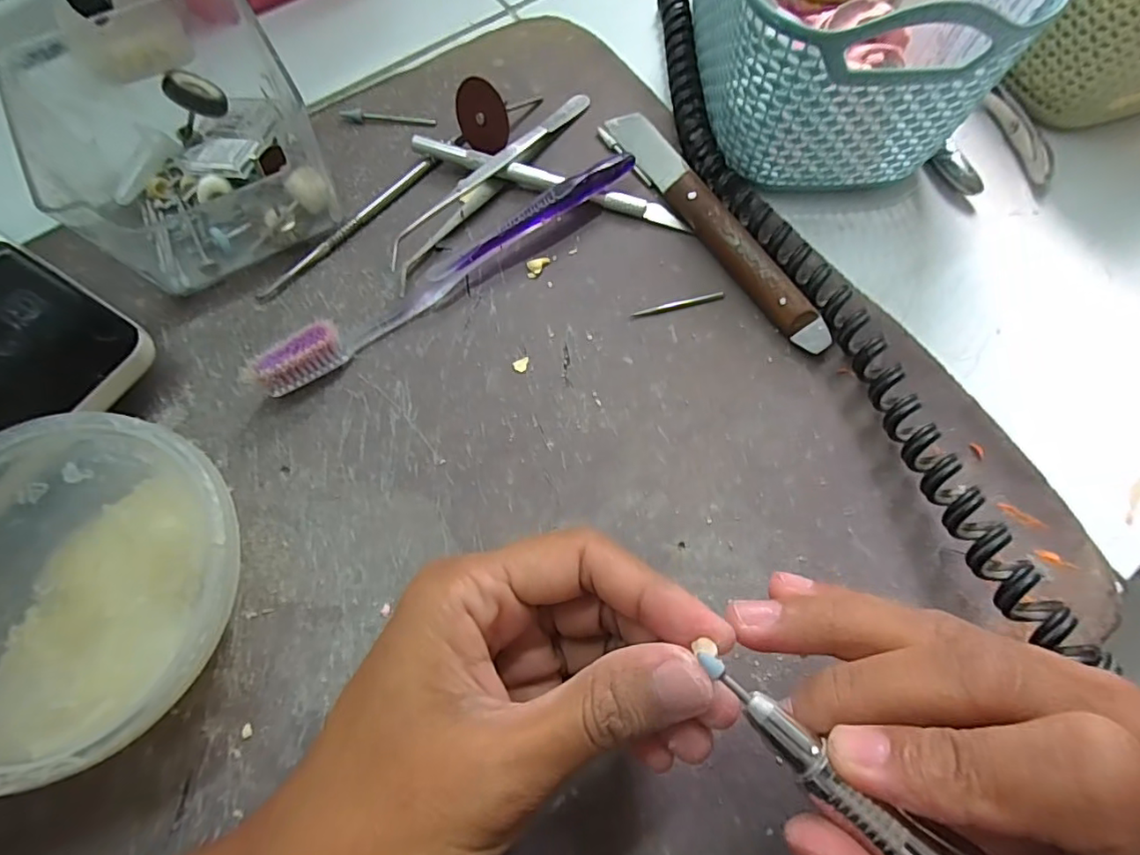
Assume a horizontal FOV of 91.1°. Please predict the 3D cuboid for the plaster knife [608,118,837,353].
[{"bbox_3d":[0.064,-0.093,0.251,0.018,0.015,0.147,-30,72,-11],"label":"plaster knife"}]

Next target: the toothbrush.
[{"bbox_3d":[-0.047,-0.070,0.239,0.185,0.022,0.012,-36,73,-13],"label":"toothbrush"}]

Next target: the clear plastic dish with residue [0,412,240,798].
[{"bbox_3d":[-0.152,0.051,0.180,0.100,0.045,0.100,0,69,0],"label":"clear plastic dish with residue"}]

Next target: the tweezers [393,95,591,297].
[{"bbox_3d":[-0.035,-0.118,0.259,0.017,0.017,0.137,39,74,14],"label":"tweezers"}]

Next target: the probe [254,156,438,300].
[{"bbox_3d":[-0.101,-0.093,0.259,0.007,0.005,0.102,39,74,14],"label":"probe"}]

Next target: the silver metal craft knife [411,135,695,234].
[{"bbox_3d":[-0.009,-0.115,0.262,0.134,0.009,0.010,17,70,7],"label":"silver metal craft knife"}]

